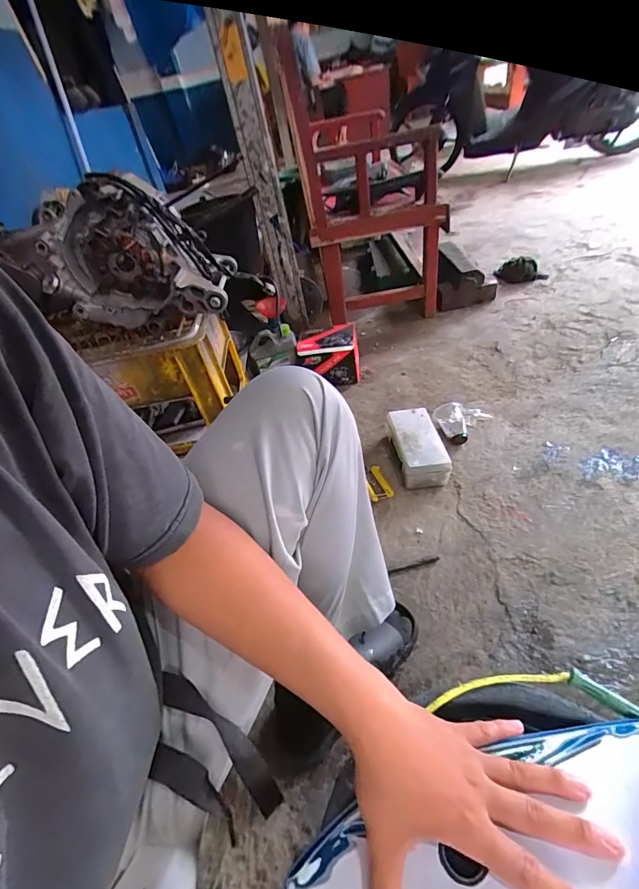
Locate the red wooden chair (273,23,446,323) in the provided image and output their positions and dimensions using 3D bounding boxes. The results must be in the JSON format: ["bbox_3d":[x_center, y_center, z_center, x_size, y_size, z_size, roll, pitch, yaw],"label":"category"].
[{"bbox_3d":[0.179,-0.762,1.274,0.434,0.690,0.429,-3,44,13],"label":"red wooden chair"}]

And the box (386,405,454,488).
[{"bbox_3d":[0.222,0.003,0.928,0.106,0.086,0.202,-9,42,-1],"label":"box"}]

